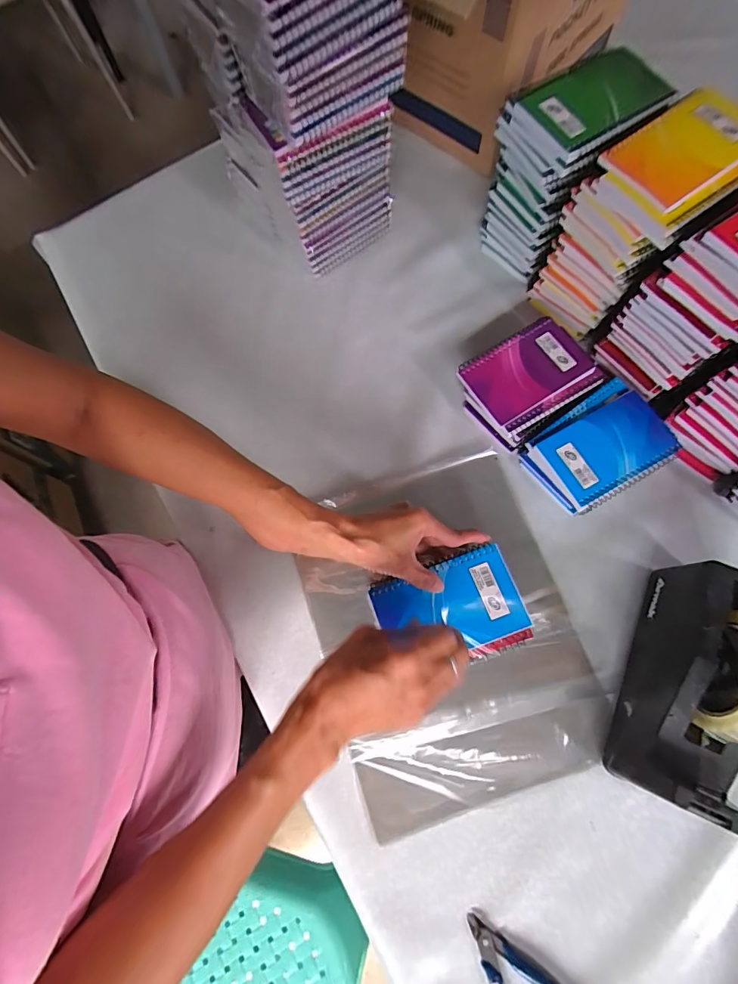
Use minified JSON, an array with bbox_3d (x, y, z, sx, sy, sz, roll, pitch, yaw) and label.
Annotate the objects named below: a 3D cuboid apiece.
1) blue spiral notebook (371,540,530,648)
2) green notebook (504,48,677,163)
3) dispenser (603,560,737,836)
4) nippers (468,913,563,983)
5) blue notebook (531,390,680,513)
[{"bbox_3d":[0.076,0.108,0.405,0.131,0.007,0.082,-20,74,-4],"label":"blue spiral notebook"},{"bbox_3d":[0.212,-0.380,0.418,0.124,0.017,0.093,-34,71,2],"label":"green notebook"},{"bbox_3d":[0.292,0.168,0.377,0.075,0.131,0.203,23,75,8],"label":"dispenser"},{"bbox_3d":[0.127,0.421,0.364,0.070,0.012,0.117,-37,76,-9],"label":"nippers"},{"bbox_3d":[0.261,-0.048,0.472,0.143,0.016,0.087,-28,71,-9],"label":"blue notebook"}]

